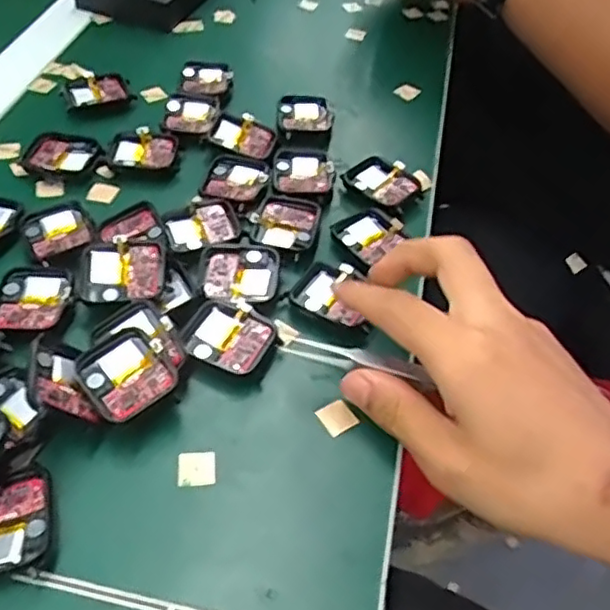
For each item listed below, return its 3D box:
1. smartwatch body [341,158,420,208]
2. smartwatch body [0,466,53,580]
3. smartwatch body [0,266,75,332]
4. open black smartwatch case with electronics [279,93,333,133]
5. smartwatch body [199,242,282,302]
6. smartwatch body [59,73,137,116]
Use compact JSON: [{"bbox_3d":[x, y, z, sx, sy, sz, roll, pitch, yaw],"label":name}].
[{"bbox_3d":[0.046,-0.079,0.403,0.046,0.012,0.036,33,55,23],"label":"smartwatch body"},{"bbox_3d":[-0.117,0.087,0.254,0.033,0.009,0.042,-9,51,-10],"label":"smartwatch body"},{"bbox_3d":[-0.139,-0.004,0.327,0.039,0.007,0.042,-2,50,-5],"label":"smartwatch body"},{"bbox_3d":[0.000,-0.135,0.449,0.038,0.008,0.039,3,49,-1],"label":"open black smartwatch case with electronics"},{"bbox_3d":[-0.035,-0.018,0.346,0.042,0.012,0.039,0,50,-4],"label":"smartwatch body"},{"bbox_3d":[-0.146,-0.149,0.451,0.046,0.008,0.037,-19,53,-18],"label":"smartwatch body"}]

